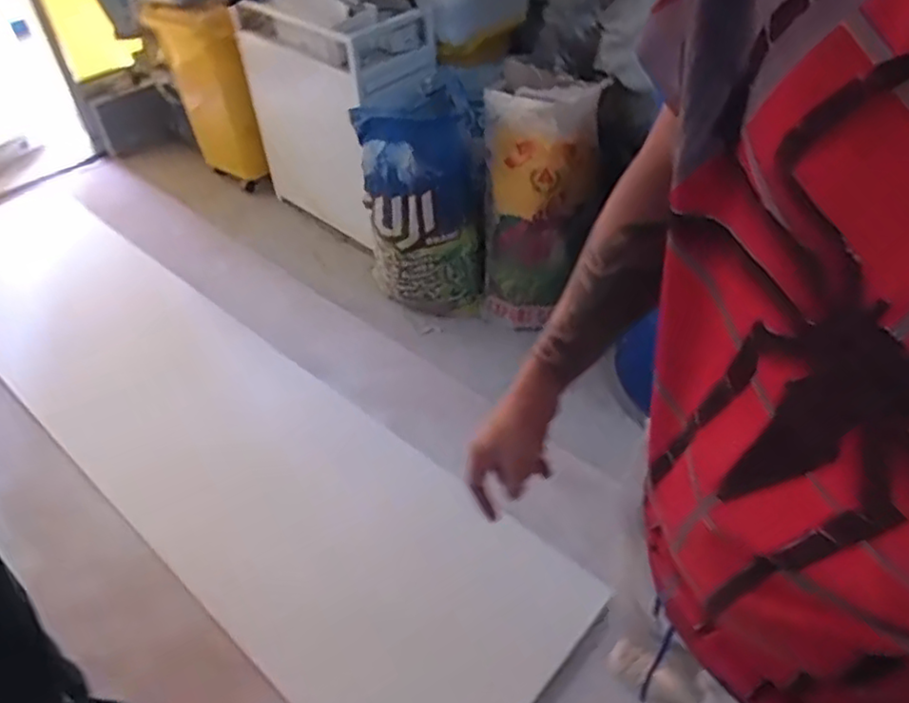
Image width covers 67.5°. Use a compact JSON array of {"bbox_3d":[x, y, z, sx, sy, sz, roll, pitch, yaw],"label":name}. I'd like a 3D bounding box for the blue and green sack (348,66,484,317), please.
[{"bbox_3d":[-0.077,-0.411,1.840,0.303,0.526,0.339,-3,44,1],"label":"blue and green sack"}]

